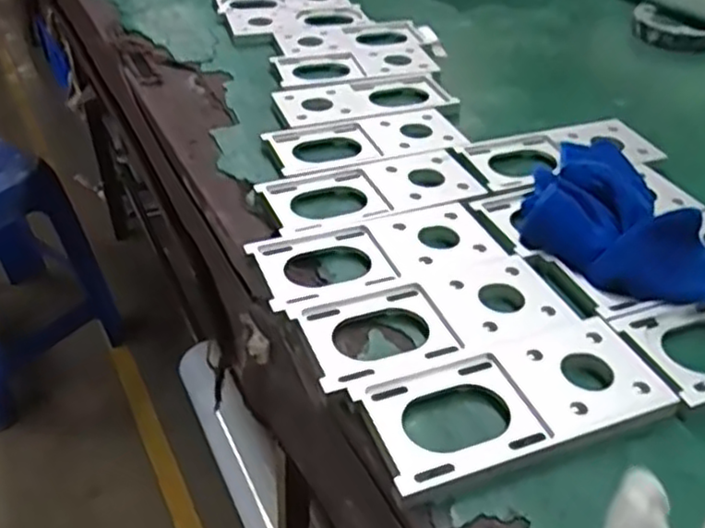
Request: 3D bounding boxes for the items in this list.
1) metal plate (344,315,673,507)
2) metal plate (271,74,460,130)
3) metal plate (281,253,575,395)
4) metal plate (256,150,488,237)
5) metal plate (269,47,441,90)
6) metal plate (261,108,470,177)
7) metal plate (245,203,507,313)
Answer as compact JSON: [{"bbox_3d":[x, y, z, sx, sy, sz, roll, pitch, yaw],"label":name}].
[{"bbox_3d":[0.108,0.088,0.454,0.195,0.008,0.089,-14,43,-15],"label":"metal plate"},{"bbox_3d":[0.012,-0.185,0.787,0.194,0.012,0.096,-13,43,-13],"label":"metal plate"},{"bbox_3d":[0.059,0.037,0.515,0.192,0.007,0.088,-14,43,-15],"label":"metal plate"},{"bbox_3d":[0.018,-0.070,0.645,0.194,0.006,0.086,-13,43,-13],"label":"metal plate"},{"bbox_3d":[0.006,-0.247,0.857,0.197,0.008,0.089,-10,42,-10],"label":"metal plate"},{"bbox_3d":[0.019,-0.129,0.717,0.201,0.009,0.089,-14,43,-15],"label":"metal plate"},{"bbox_3d":[0.020,-0.012,0.571,0.193,0.009,0.087,-14,43,-14],"label":"metal plate"}]

